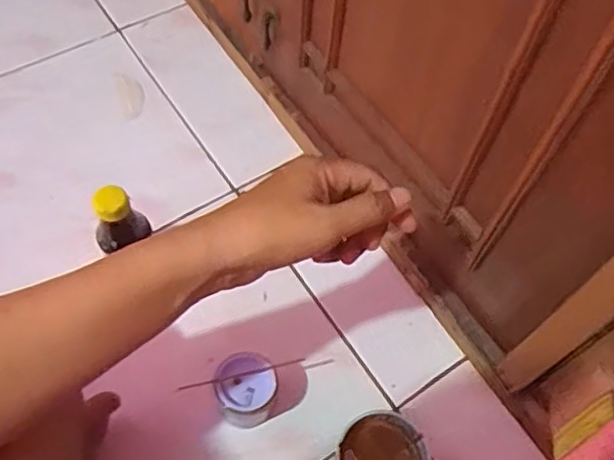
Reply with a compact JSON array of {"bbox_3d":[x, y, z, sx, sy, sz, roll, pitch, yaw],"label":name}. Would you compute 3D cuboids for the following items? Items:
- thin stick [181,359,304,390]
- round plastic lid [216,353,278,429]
[{"bbox_3d":[-0.057,0.131,0.563,0.113,0.004,0.005,-12,62,-10],"label":"thin stick"},{"bbox_3d":[-0.057,0.147,0.572,0.058,0.055,0.055,-26,65,-17],"label":"round plastic lid"}]

